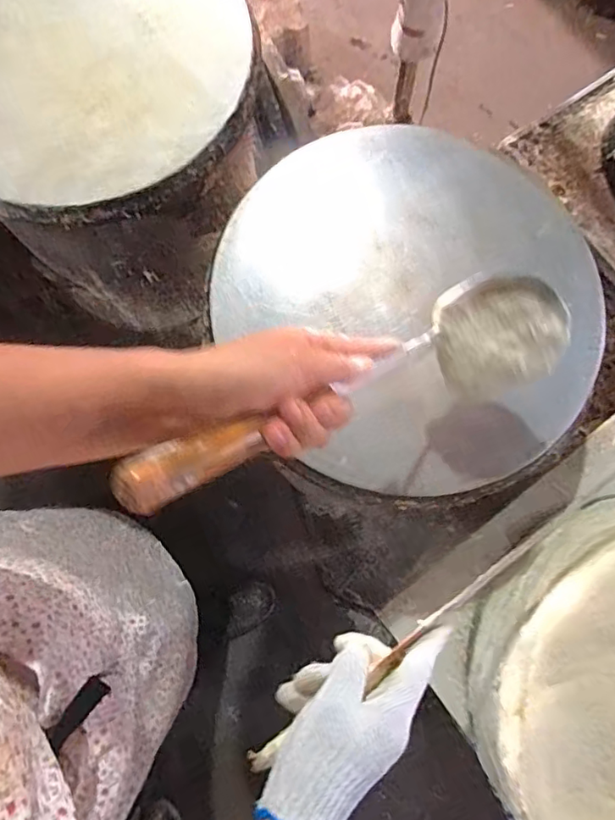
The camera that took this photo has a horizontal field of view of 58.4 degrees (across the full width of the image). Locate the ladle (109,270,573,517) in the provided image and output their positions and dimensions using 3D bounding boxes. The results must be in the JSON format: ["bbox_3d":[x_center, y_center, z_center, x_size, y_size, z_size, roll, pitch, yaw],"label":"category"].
[{"bbox_3d":[0.041,-0.015,0.382,0.352,0.077,0.086,-22,77,-27],"label":"ladle"}]

